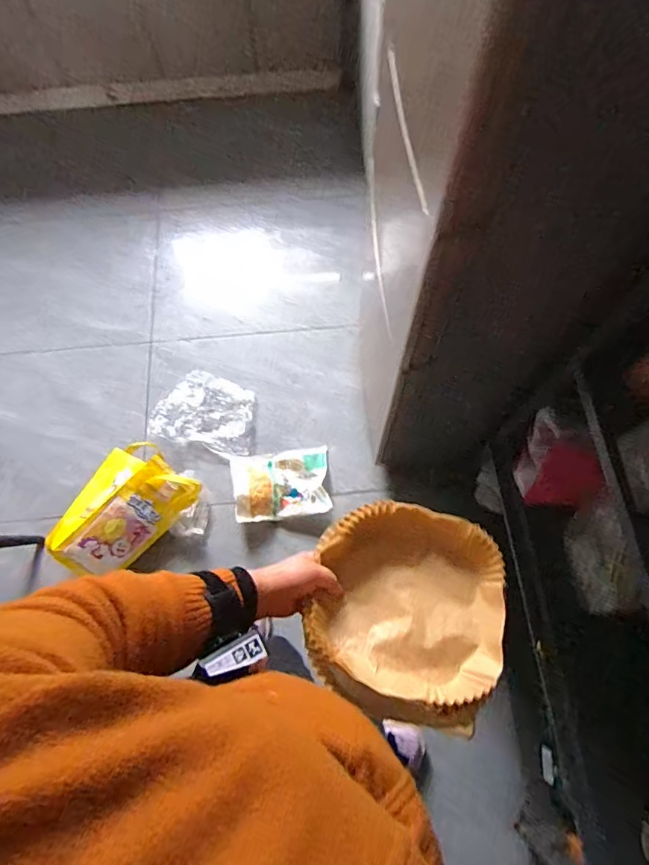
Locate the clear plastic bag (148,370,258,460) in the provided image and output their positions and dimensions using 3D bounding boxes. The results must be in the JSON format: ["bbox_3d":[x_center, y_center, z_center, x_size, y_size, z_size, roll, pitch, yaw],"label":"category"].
[{"bbox_3d":[-0.370,-0.068,1.507,0.321,0.054,0.258,15,71,8],"label":"clear plastic bag"}]

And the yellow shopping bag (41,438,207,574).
[{"bbox_3d":[-0.588,0.209,1.328,0.287,0.132,0.377,35,75,14],"label":"yellow shopping bag"}]

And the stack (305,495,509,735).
[{"bbox_3d":[0.094,0.207,0.552,0.212,0.078,0.232,9,70,6],"label":"stack"}]

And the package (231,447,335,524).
[{"bbox_3d":[-0.127,0.152,1.409,0.292,0.063,0.214,-10,69,-1],"label":"package"}]

